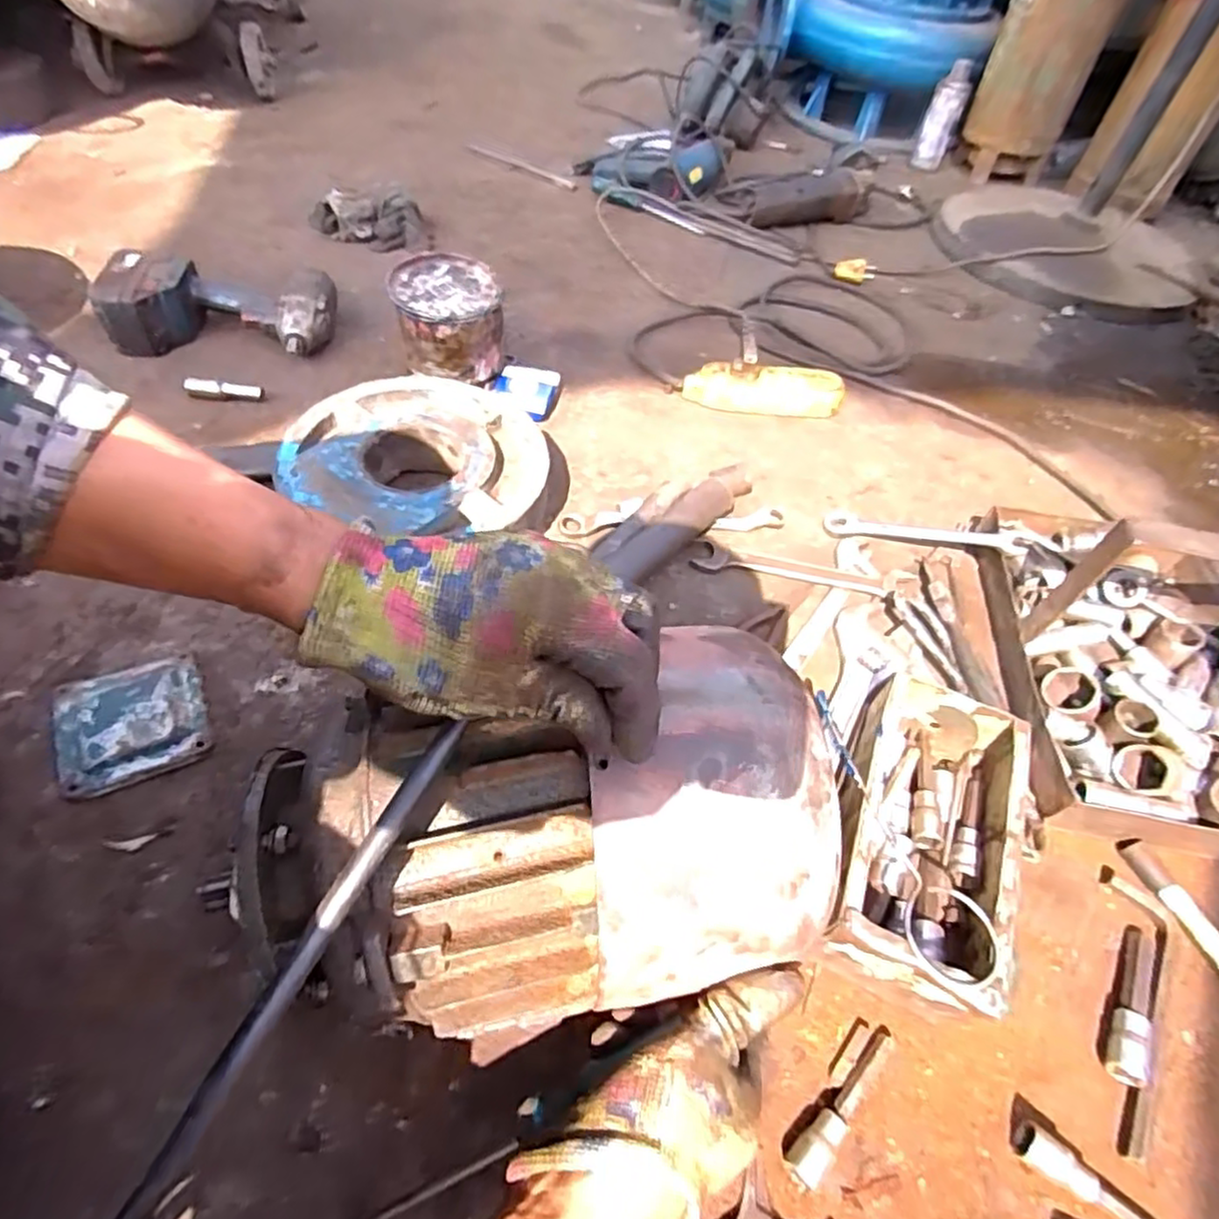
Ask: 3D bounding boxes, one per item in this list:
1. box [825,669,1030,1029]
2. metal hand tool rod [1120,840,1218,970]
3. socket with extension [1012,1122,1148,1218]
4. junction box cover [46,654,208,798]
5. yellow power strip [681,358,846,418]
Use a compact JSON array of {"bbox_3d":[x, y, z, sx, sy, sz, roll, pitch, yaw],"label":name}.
[{"bbox_3d":[0.214,0.158,0.490,0.111,0.083,0.211,23,53,11],"label":"box"},{"bbox_3d":[0.420,0.228,0.496,0.020,0.013,0.130,-16,56,-17],"label":"metal hand tool rod"},{"bbox_3d":[0.282,0.333,0.396,0.099,0.019,0.021,29,55,16],"label":"socket with extension"},{"bbox_3d":[-0.361,0.084,0.524,0.097,0.018,0.094,-20,57,-20],"label":"junction box cover"},{"bbox_3d":[0.186,-0.266,0.839,0.190,0.040,0.058,4,52,-4],"label":"yellow power strip"}]

